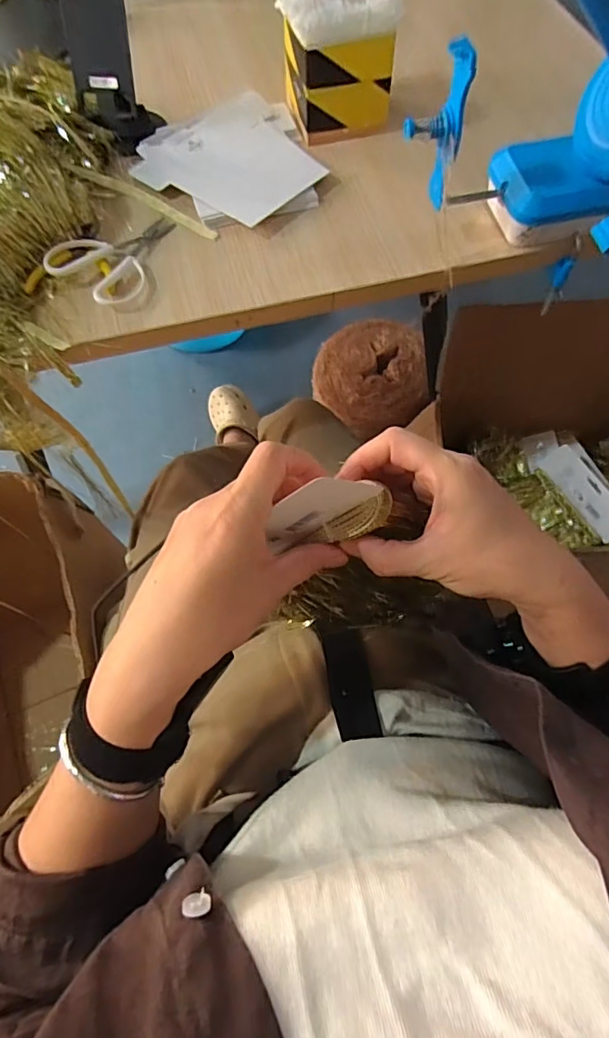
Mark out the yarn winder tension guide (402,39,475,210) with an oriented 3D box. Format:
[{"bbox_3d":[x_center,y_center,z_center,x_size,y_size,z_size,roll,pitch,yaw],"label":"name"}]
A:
[{"bbox_3d":[0.113,-0.336,0.444,0.048,0.115,0.018,21,67,10],"label":"yarn winder tension guide"}]

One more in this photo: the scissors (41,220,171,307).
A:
[{"bbox_3d":[-0.187,-0.275,0.525,0.093,0.022,0.129,32,69,14],"label":"scissors"}]

